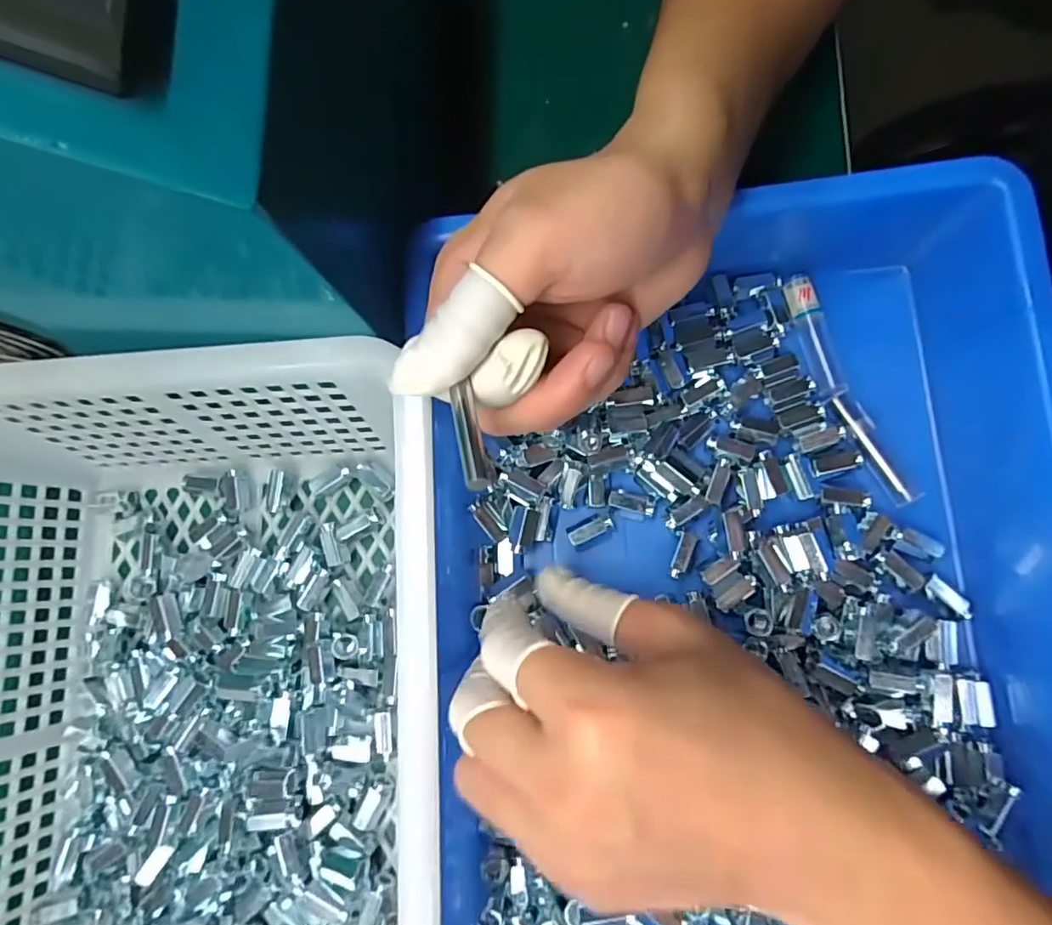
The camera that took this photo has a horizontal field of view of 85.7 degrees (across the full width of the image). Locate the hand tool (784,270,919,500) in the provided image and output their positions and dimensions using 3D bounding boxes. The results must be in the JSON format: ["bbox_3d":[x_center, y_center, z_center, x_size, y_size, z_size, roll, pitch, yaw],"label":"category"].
[{"bbox_3d":[0.145,-0.034,0.261,0.014,0.009,0.112,-21,79,1],"label":"hand tool"}]

